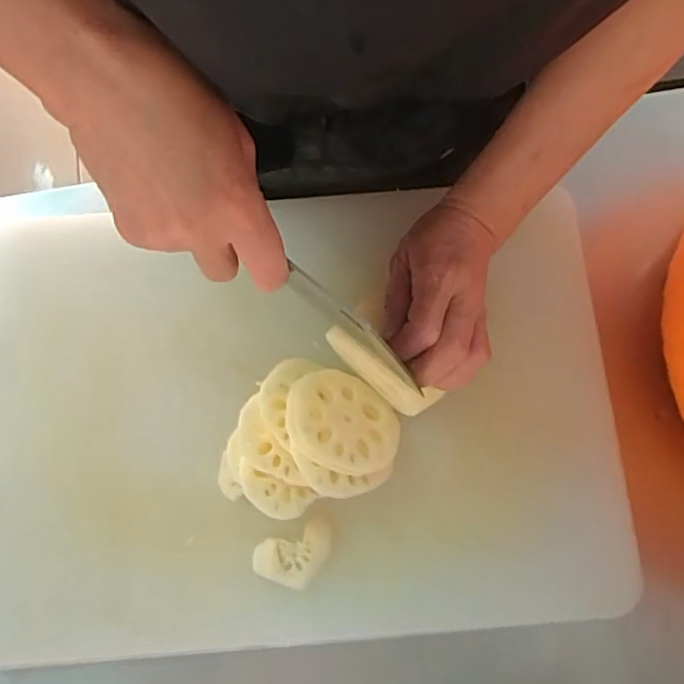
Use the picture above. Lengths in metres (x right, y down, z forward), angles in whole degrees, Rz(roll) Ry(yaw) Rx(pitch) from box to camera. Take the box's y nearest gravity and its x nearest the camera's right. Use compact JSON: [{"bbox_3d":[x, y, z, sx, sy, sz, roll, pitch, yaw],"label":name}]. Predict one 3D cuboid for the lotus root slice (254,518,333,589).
[{"bbox_3d":[-0.032,0.150,0.392,0.056,0.004,0.038,-23,78,-4],"label":"lotus root slice"}]

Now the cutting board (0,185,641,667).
[{"bbox_3d":[-0.039,0.047,0.407,0.447,0.020,0.309,-4,78,0],"label":"cutting board"}]

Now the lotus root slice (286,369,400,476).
[{"bbox_3d":[0.001,0.053,0.377,0.078,0.008,0.065,28,54,-8],"label":"lotus root slice"}]

